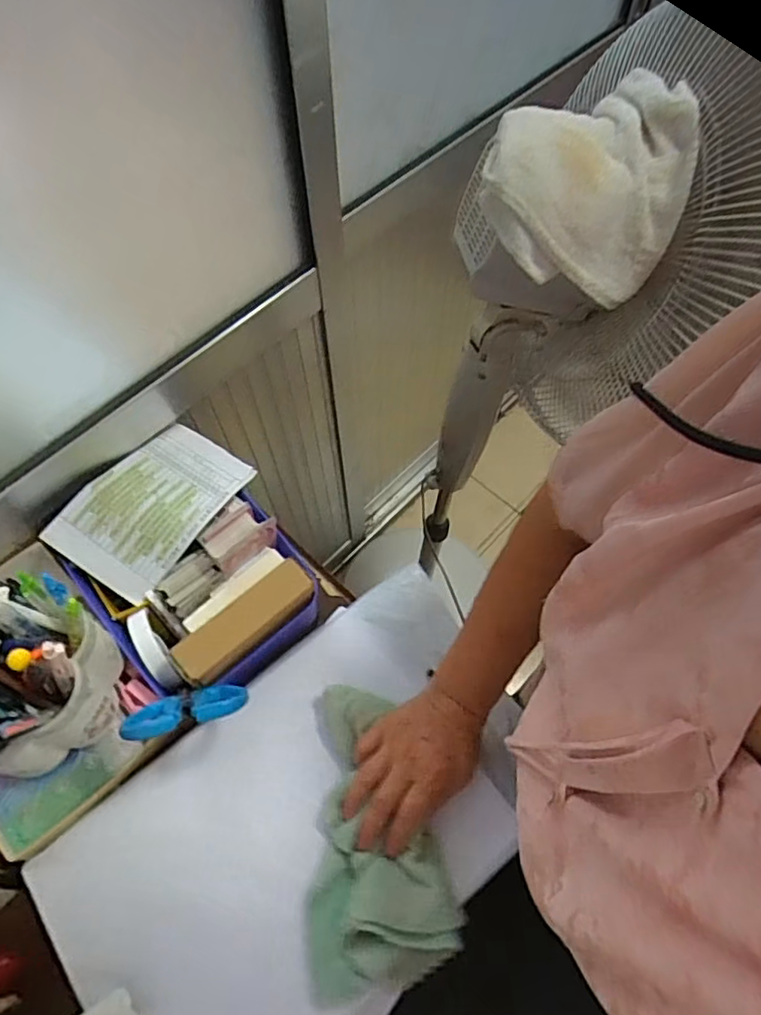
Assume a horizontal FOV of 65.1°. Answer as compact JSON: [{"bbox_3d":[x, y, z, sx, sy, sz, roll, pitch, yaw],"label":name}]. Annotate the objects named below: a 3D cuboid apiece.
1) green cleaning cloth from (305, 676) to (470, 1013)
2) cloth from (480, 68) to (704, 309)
[{"bbox_3d":[-0.011,0.277,0.522,0.124,0.048,0.234,-8,57,-4],"label":"green cleaning cloth"},{"bbox_3d":[0.174,-0.276,0.513,0.161,0.102,0.165,12,64,6],"label":"cloth"}]

